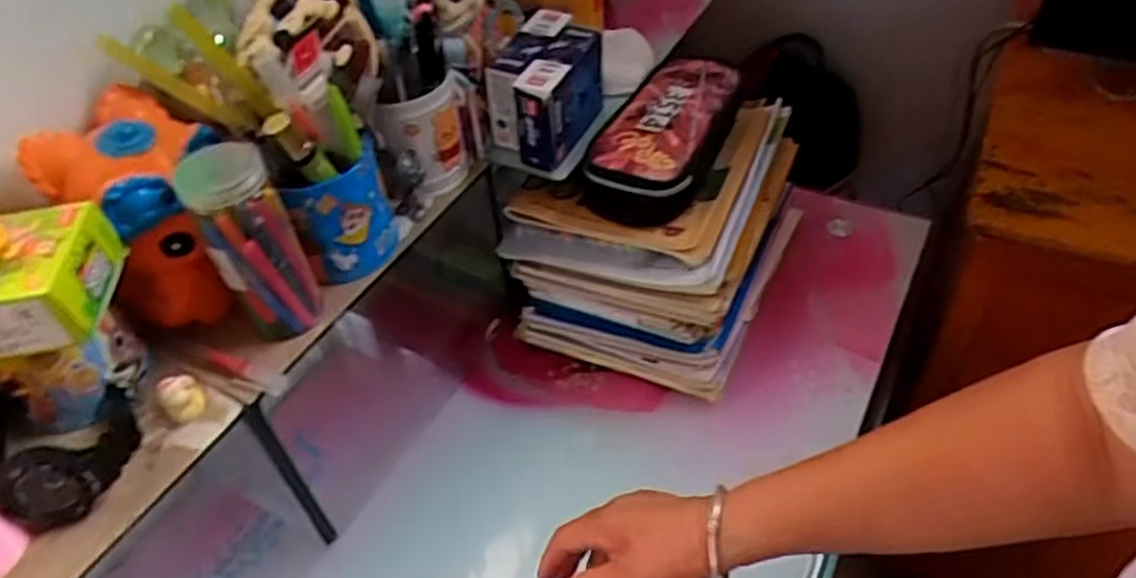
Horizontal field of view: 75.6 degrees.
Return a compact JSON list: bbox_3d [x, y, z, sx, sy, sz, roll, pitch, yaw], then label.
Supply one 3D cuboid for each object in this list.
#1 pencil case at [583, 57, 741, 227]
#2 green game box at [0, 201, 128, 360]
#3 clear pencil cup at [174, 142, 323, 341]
[{"bbox_3d":[0.097,-0.146,0.703,0.102,0.062,0.221,18,50,23],"label":"pencil case"},{"bbox_3d":[-0.330,-0.002,0.418,0.118,0.046,0.087,-9,45,-2],"label":"green game box"},{"bbox_3d":[-0.214,-0.029,0.501,0.057,0.133,0.050,-27,48,-19],"label":"clear pencil cup"}]

